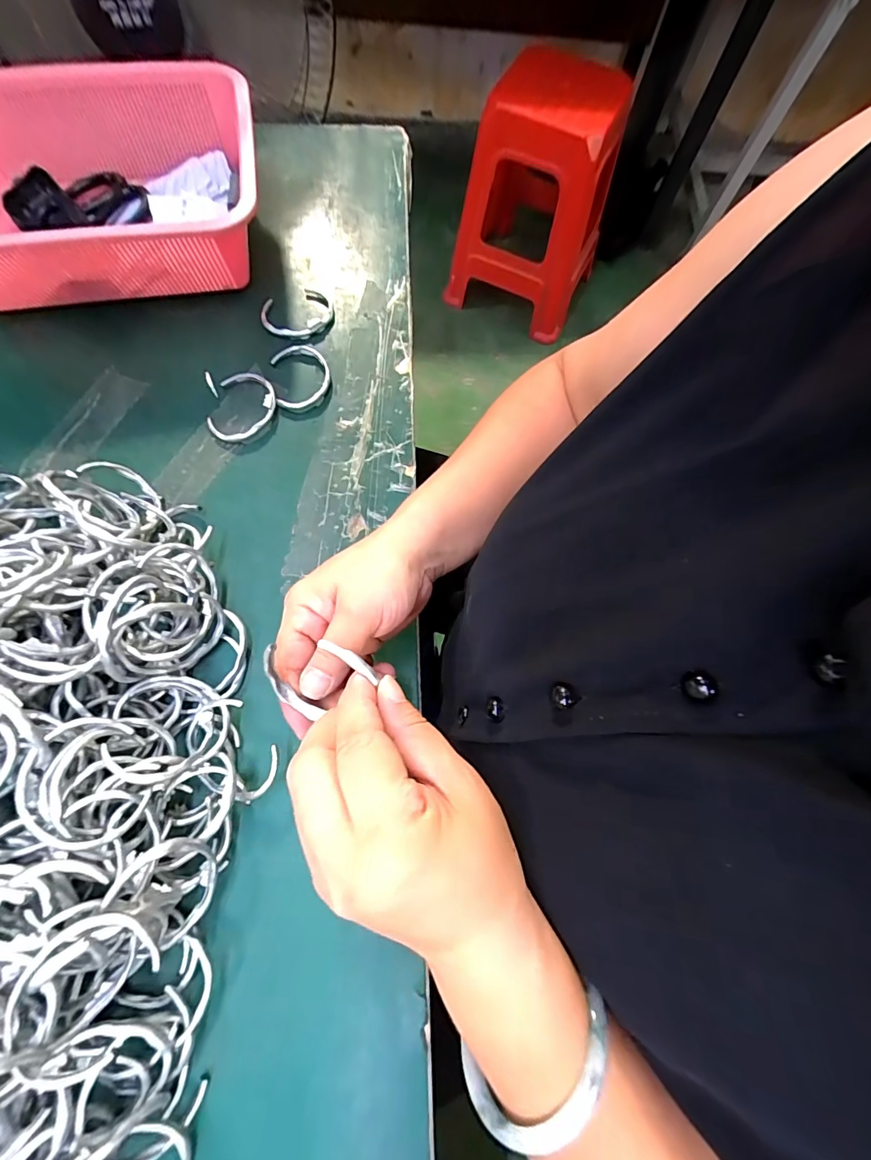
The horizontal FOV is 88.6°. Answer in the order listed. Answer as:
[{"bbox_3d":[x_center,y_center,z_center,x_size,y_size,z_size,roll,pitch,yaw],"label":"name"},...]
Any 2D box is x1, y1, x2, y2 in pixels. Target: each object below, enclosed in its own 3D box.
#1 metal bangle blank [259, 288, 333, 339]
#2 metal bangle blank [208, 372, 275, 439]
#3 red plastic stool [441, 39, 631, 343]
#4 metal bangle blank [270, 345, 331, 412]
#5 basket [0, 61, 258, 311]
[{"bbox_3d":[-0.130,-0.254,0.425,0.067,0.006,0.058,-29,74,-9],"label":"metal bangle blank"},{"bbox_3d":[-0.167,-0.153,0.391,0.054,0.008,0.067,10,72,3],"label":"metal bangle blank"},{"bbox_3d":[0.293,-1.051,1.252,0.344,0.541,0.432,27,72,6],"label":"red plastic stool"},{"bbox_3d":[-0.121,-0.185,0.405,0.050,0.005,0.069,-14,73,-5],"label":"metal bangle blank"},{"bbox_3d":[-0.304,-0.350,0.410,0.299,0.092,0.205,-10,72,-4],"label":"basket"}]

